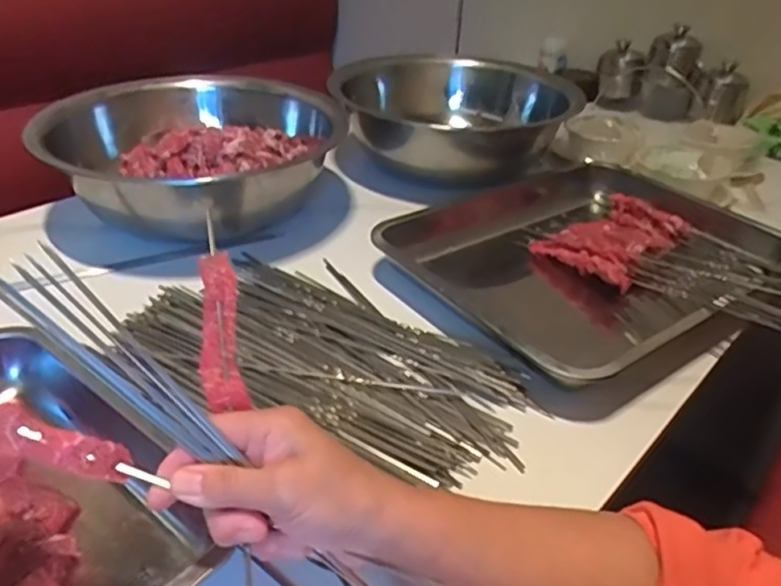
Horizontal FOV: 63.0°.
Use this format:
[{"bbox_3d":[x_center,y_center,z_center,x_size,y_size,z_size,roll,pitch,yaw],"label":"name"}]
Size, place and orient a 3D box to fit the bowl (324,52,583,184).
[{"bbox_3d":[0.100,-0.257,0.981,0.345,0.128,0.327,2,33,-1],"label":"bowl"}]

